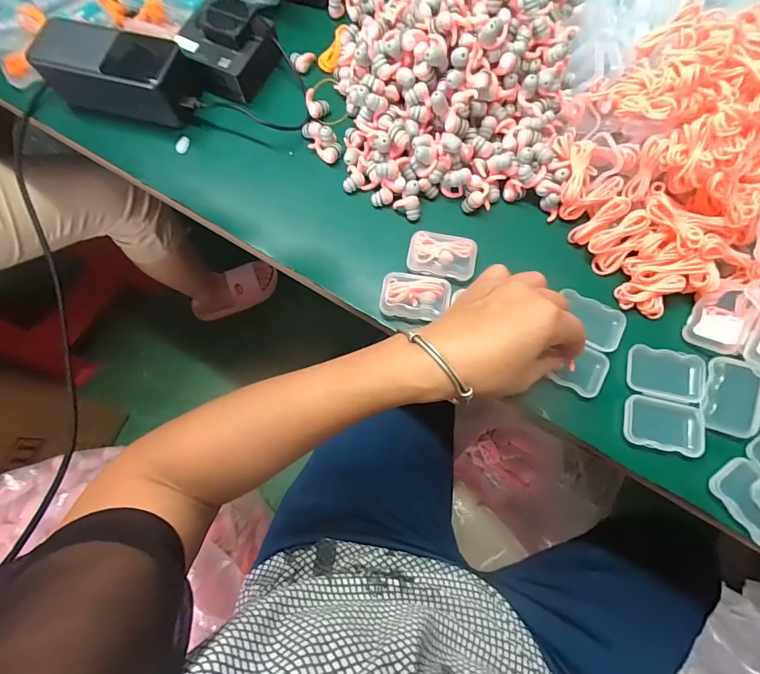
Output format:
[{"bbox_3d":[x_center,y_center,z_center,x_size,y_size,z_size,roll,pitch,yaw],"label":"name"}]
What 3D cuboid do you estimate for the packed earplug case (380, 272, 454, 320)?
[{"bbox_3d":[0.029,-0.032,0.327,0.054,0.015,0.035,7,75,3],"label":"packed earplug case"}]

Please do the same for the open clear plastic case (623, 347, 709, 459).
[{"bbox_3d":[0.214,0.047,0.305,0.056,0.009,0.075,12,75,4],"label":"open clear plastic case"}]

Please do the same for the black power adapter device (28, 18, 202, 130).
[{"bbox_3d":[-0.232,-0.232,0.361,0.133,0.046,0.061,13,75,4],"label":"black power adapter device"}]

